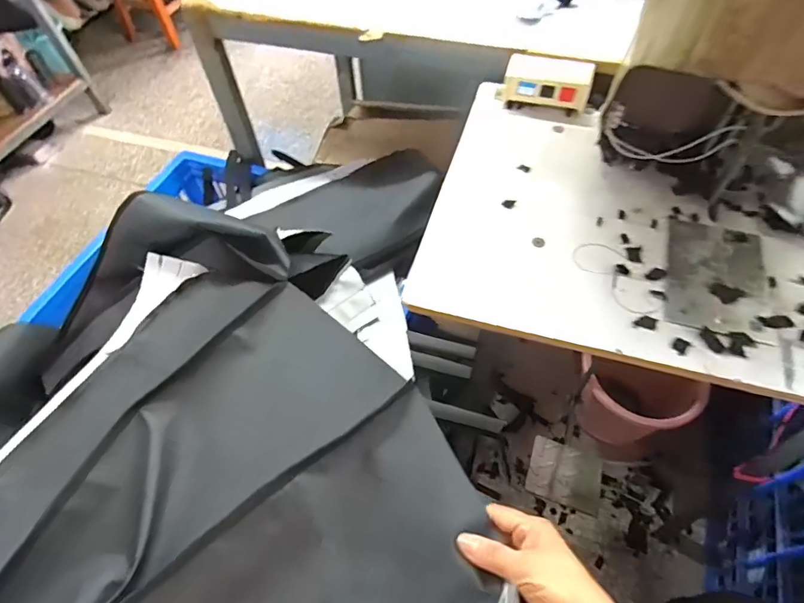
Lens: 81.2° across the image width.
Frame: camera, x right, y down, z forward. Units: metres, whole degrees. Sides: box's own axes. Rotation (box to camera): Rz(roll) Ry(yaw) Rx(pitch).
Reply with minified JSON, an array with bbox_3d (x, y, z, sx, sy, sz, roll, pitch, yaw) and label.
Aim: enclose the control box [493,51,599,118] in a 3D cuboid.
[{"bbox_3d":[0.192,-0.293,0.636,0.119,0.055,0.049,16,58,14],"label":"control box"}]

